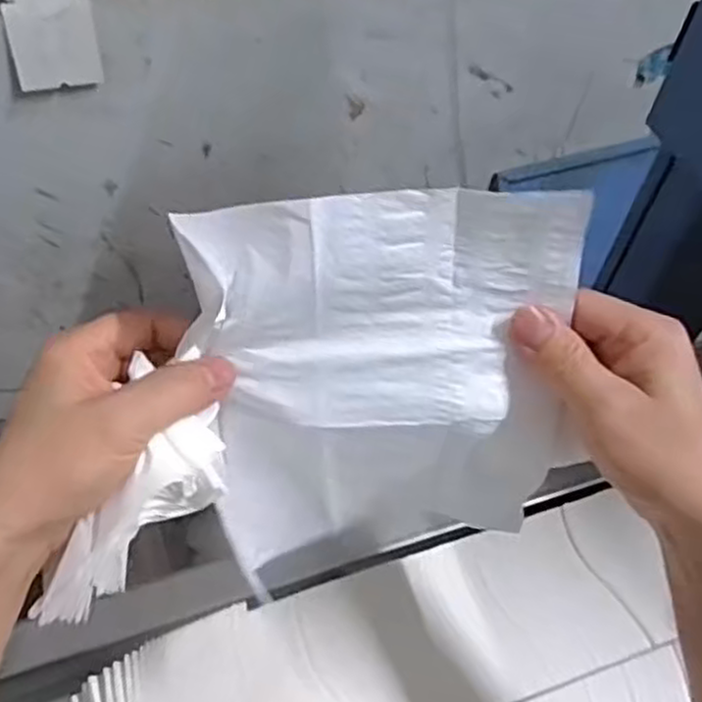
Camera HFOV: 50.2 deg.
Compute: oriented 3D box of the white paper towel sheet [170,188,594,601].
[{"bbox_3d":[0.016,0.020,0.357,0.168,0.186,0.015,-3,24,0],"label":"white paper towel sheet"}]

